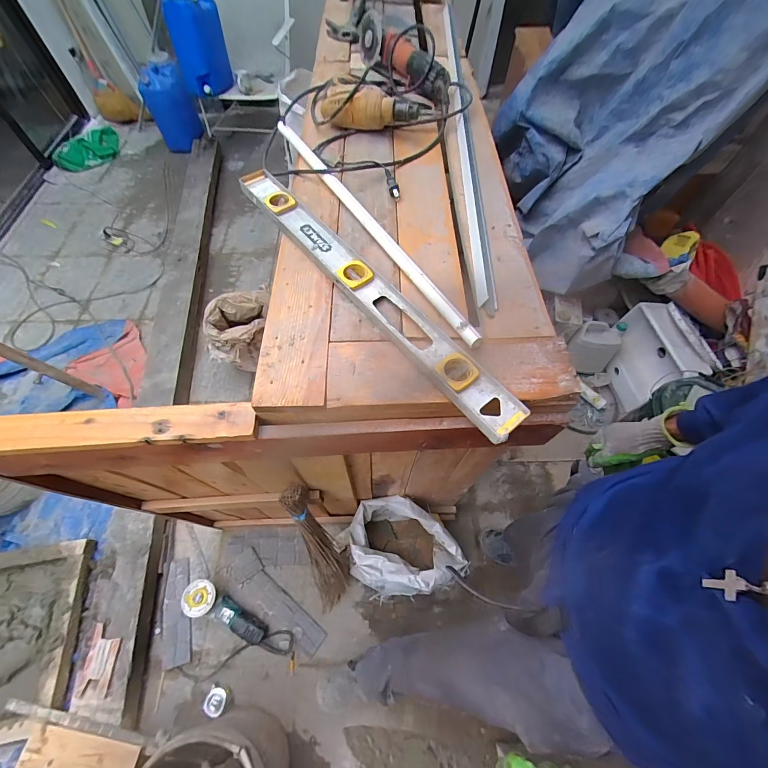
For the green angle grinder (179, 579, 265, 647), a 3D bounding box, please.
[{"bbox_3d":[-0.488,0.705,1.093,0.267,0.094,0.103,18,63,9],"label":"green angle grinder"}]

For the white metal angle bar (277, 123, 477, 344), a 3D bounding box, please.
[{"bbox_3d":[-0.035,-0.277,0.583,0.024,0.026,0.602,-27,66,-18],"label":"white metal angle bar"}]

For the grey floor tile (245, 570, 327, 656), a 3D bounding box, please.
[{"bbox_3d":[-0.318,0.731,1.134,0.295,0.010,0.071,36,64,15],"label":"grey floor tile"}]

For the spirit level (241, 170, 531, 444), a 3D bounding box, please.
[{"bbox_3d":[-0.037,-0.152,0.516,0.057,0.019,0.598,-36,67,-18],"label":"spirit level"}]

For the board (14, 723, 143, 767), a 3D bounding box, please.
[{"bbox_3d":[-0.763,0.936,0.876,0.280,0.018,0.095,8,61,4],"label":"board"}]

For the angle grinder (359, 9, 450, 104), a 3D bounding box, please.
[{"bbox_3d":[0.038,-0.795,0.842,0.099,0.083,0.352,-28,65,-15],"label":"angle grinder"}]

